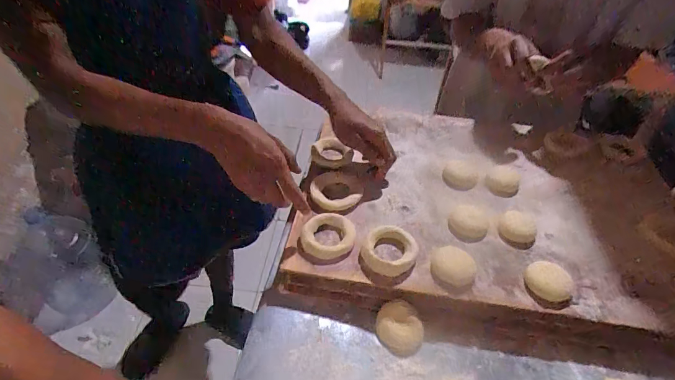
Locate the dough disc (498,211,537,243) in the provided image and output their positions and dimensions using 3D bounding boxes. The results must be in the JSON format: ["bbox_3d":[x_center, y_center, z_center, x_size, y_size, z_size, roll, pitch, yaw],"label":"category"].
[{"bbox_3d":[0.265,0.056,0.546,0.048,0.019,0.058,30,49,25],"label":"dough disc"}]

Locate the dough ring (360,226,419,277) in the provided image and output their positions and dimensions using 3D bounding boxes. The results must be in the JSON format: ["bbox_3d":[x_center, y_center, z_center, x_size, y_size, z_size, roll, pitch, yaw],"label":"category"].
[{"bbox_3d":[0.071,0.081,0.502,0.069,0.018,0.070,2,43,-2],"label":"dough ring"}]

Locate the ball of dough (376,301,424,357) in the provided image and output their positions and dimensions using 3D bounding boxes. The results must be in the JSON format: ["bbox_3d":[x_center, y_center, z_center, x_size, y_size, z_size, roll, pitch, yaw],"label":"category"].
[{"bbox_3d":[0.079,0.173,0.466,0.051,0.025,0.058,-30,52,-33],"label":"ball of dough"}]

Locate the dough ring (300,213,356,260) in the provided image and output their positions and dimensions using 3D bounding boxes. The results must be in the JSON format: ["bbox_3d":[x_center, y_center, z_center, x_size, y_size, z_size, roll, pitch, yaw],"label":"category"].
[{"bbox_3d":[-0.012,0.062,0.518,0.069,0.017,0.071,2,43,-2],"label":"dough ring"}]

